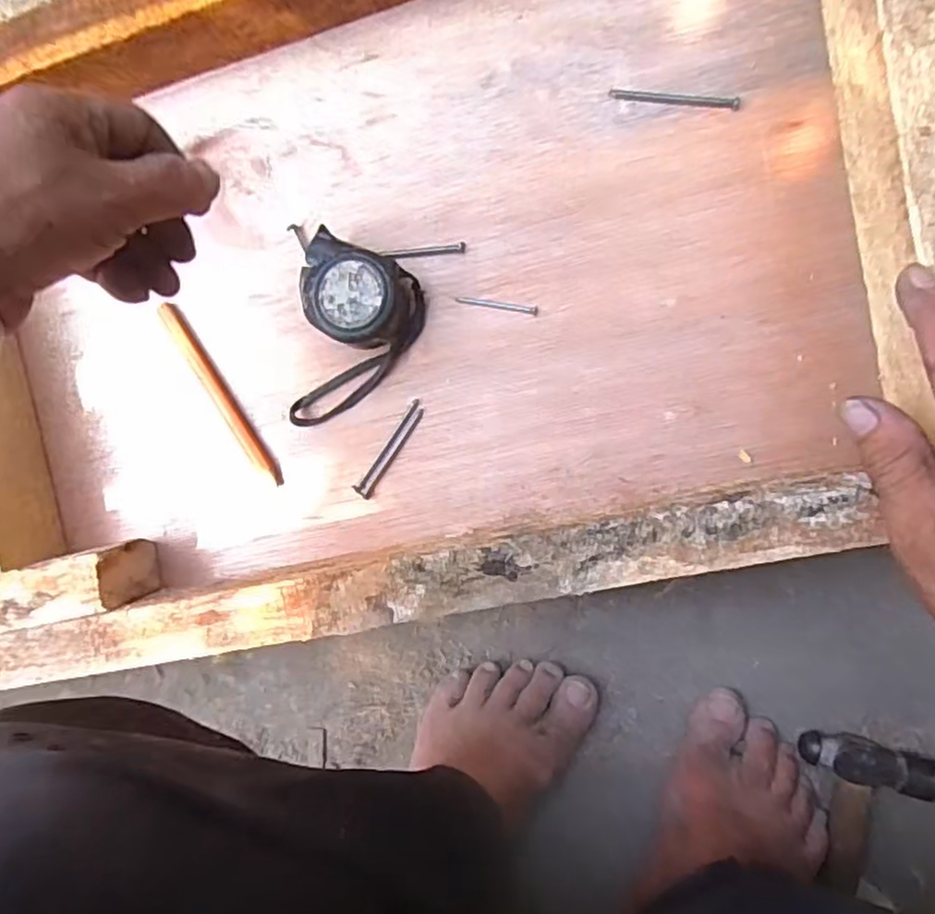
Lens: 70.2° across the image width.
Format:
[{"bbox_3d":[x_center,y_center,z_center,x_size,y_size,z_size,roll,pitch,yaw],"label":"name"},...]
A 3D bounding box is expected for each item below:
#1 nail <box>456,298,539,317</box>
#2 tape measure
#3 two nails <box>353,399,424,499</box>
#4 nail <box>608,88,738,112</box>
[{"bbox_3d":[0.019,-0.096,0.420,0.053,0.004,0.005,9,95,8],"label":"nail"},{"bbox_3d":[-0.075,-0.083,0.417,0.089,0.039,0.126,1,94,9],"label":"tape measure"},{"bbox_3d":[-0.051,-0.005,0.437,0.012,0.004,0.073,36,98,5],"label":"two nails"},{"bbox_3d":[0.121,-0.211,0.391,0.075,0.004,0.007,12,96,8],"label":"nail"}]

